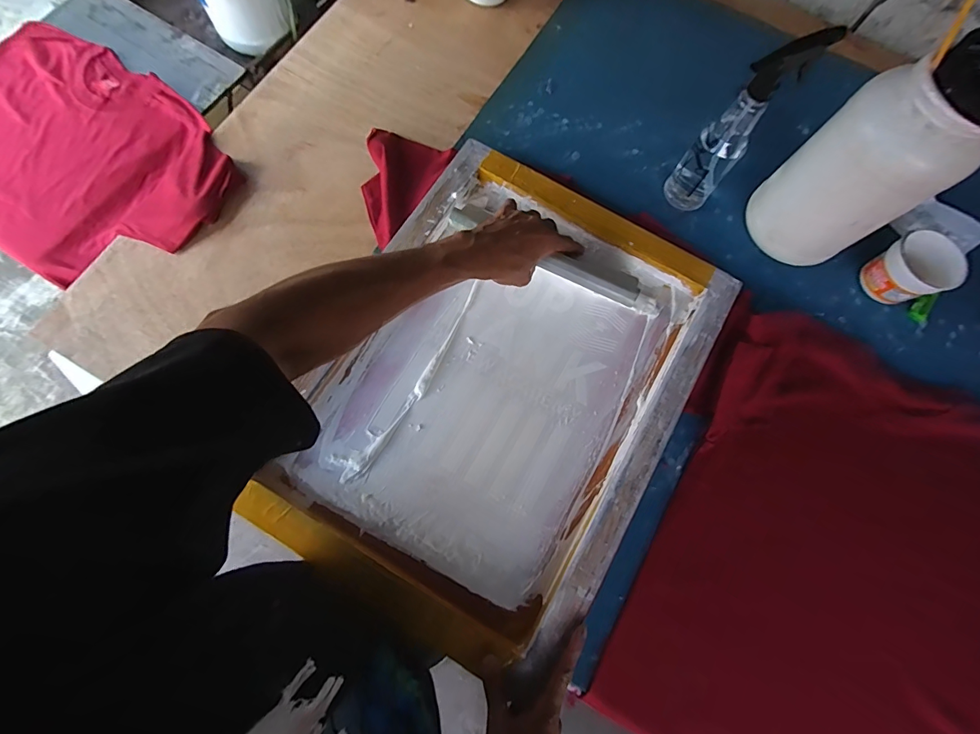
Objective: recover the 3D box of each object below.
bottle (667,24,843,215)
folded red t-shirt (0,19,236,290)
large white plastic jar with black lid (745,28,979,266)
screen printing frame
[{"bbox_3d":[0.327,-0.320,0.559,0.071,0.234,0.067,36,77,8],"label":"bottle"},{"bbox_3d":[-0.674,-0.340,0.663,0.560,0.058,0.374,34,75,6],"label":"folded red t-shirt"},{"bbox_3d":[0.480,-0.255,0.534,0.136,0.270,0.145,0,75,-1],"label":"large white plastic jar with black lid"},{"bbox_3d":[0.015,0.016,0.548,0.439,0.059,0.588,30,76,6],"label":"screen printing frame"}]

